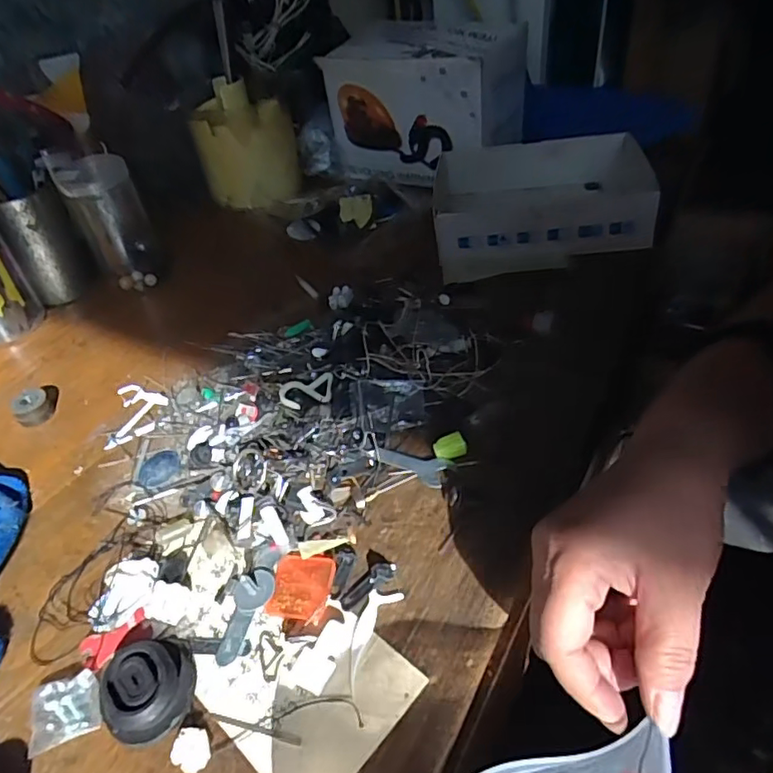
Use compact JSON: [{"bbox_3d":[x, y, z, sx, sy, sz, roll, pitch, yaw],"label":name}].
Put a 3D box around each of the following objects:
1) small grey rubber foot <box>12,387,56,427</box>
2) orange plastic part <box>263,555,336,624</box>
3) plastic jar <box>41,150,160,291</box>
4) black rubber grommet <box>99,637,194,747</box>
[{"bbox_3d":[-0.290,0.017,0.469,0.028,0.023,0.022,-35,49,-27],"label":"small grey rubber foot"},{"bbox_3d":[-0.049,0.114,0.327,0.034,0.005,0.036,7,44,15],"label":"orange plastic part"},{"bbox_3d":[-0.278,-0.171,0.577,0.063,0.131,0.059,-4,42,4],"label":"plastic jar"},{"bbox_3d":[-0.121,0.153,0.292,0.042,0.017,0.047,-18,43,-12],"label":"black rubber grommet"}]

